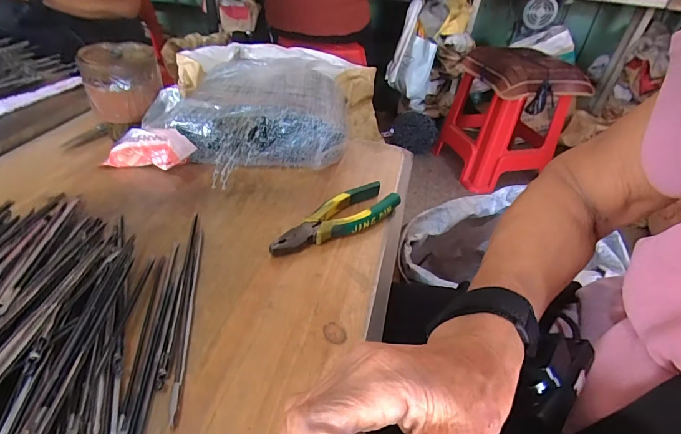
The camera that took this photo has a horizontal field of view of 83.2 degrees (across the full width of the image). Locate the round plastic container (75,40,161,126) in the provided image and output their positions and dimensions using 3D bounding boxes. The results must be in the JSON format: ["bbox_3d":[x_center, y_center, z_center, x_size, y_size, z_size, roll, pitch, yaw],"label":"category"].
[{"bbox_3d":[-0.272,-0.170,0.482,0.083,0.070,0.090,-13,43,-24],"label":"round plastic container"}]

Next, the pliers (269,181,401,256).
[{"bbox_3d":[-0.003,0.004,0.400,0.153,0.021,0.048,-27,49,-35],"label":"pliers"}]

